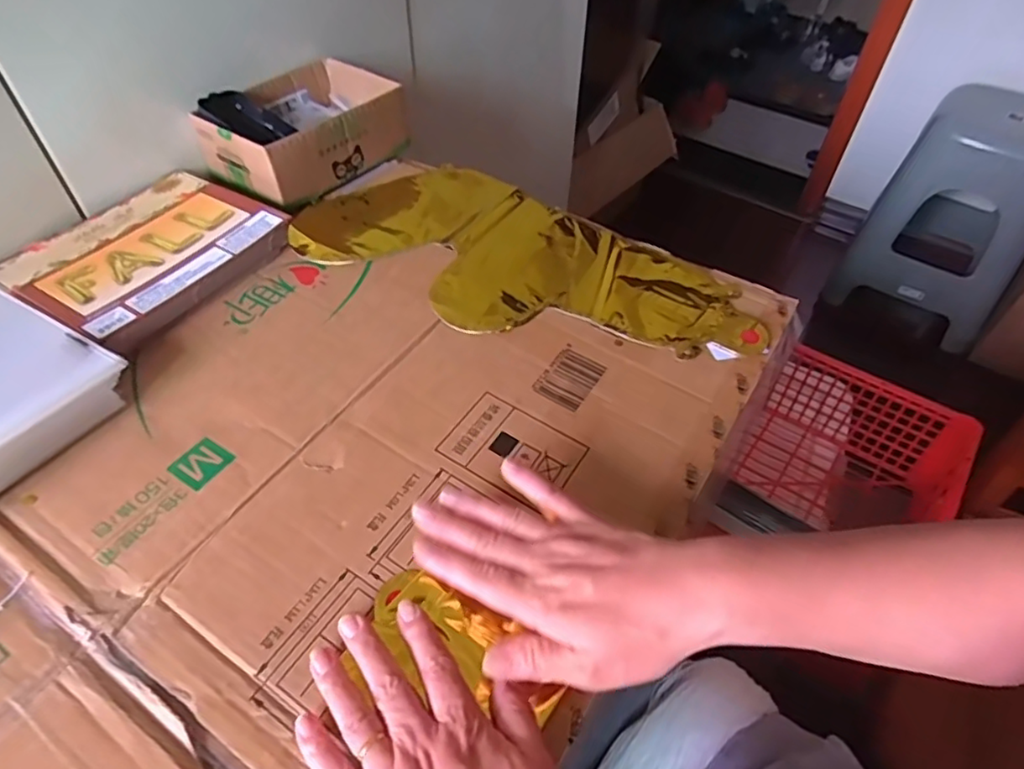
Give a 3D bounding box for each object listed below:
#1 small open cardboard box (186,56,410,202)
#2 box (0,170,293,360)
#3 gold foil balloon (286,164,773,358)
[{"bbox_3d":[-0.220,-0.276,0.660,0.135,0.070,0.189,31,55,23],"label":"small open cardboard box"},{"bbox_3d":[-0.333,-0.122,0.561,0.174,0.025,0.202,23,53,18],"label":"box"},{"bbox_3d":[0.004,-0.117,0.561,0.429,0.014,0.194,28,54,21],"label":"gold foil balloon"}]

